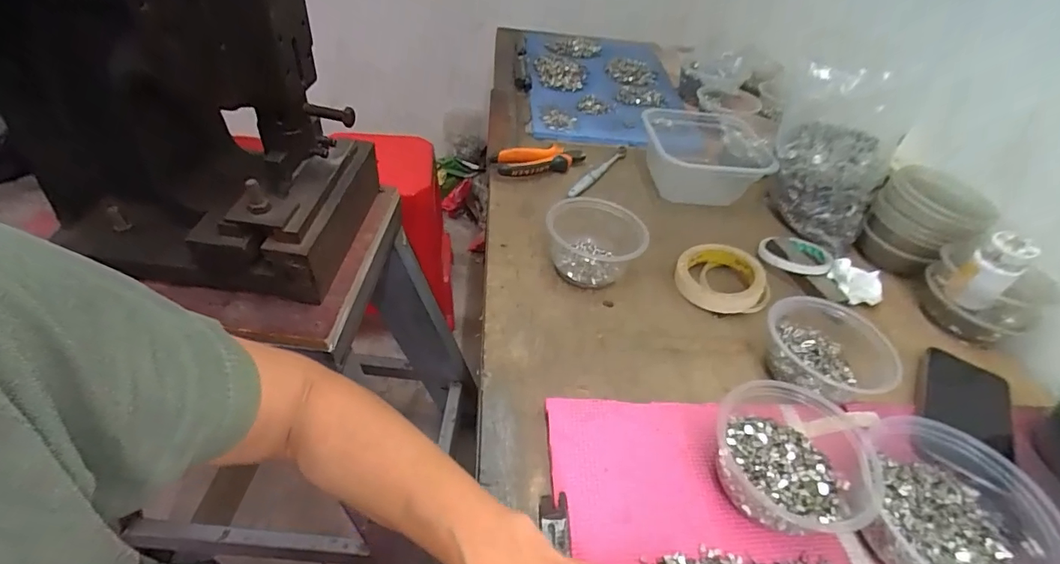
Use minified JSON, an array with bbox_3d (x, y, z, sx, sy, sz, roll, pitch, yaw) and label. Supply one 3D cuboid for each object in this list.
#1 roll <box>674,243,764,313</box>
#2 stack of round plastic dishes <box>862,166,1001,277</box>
[{"bbox_3d":[0.228,-0.007,0.574,0.096,0.031,0.094,4,43,-3],"label":"roll"},{"bbox_3d":[0.505,-0.074,0.620,0.095,0.109,0.116,-27,52,-31],"label":"stack of round plastic dishes"}]

